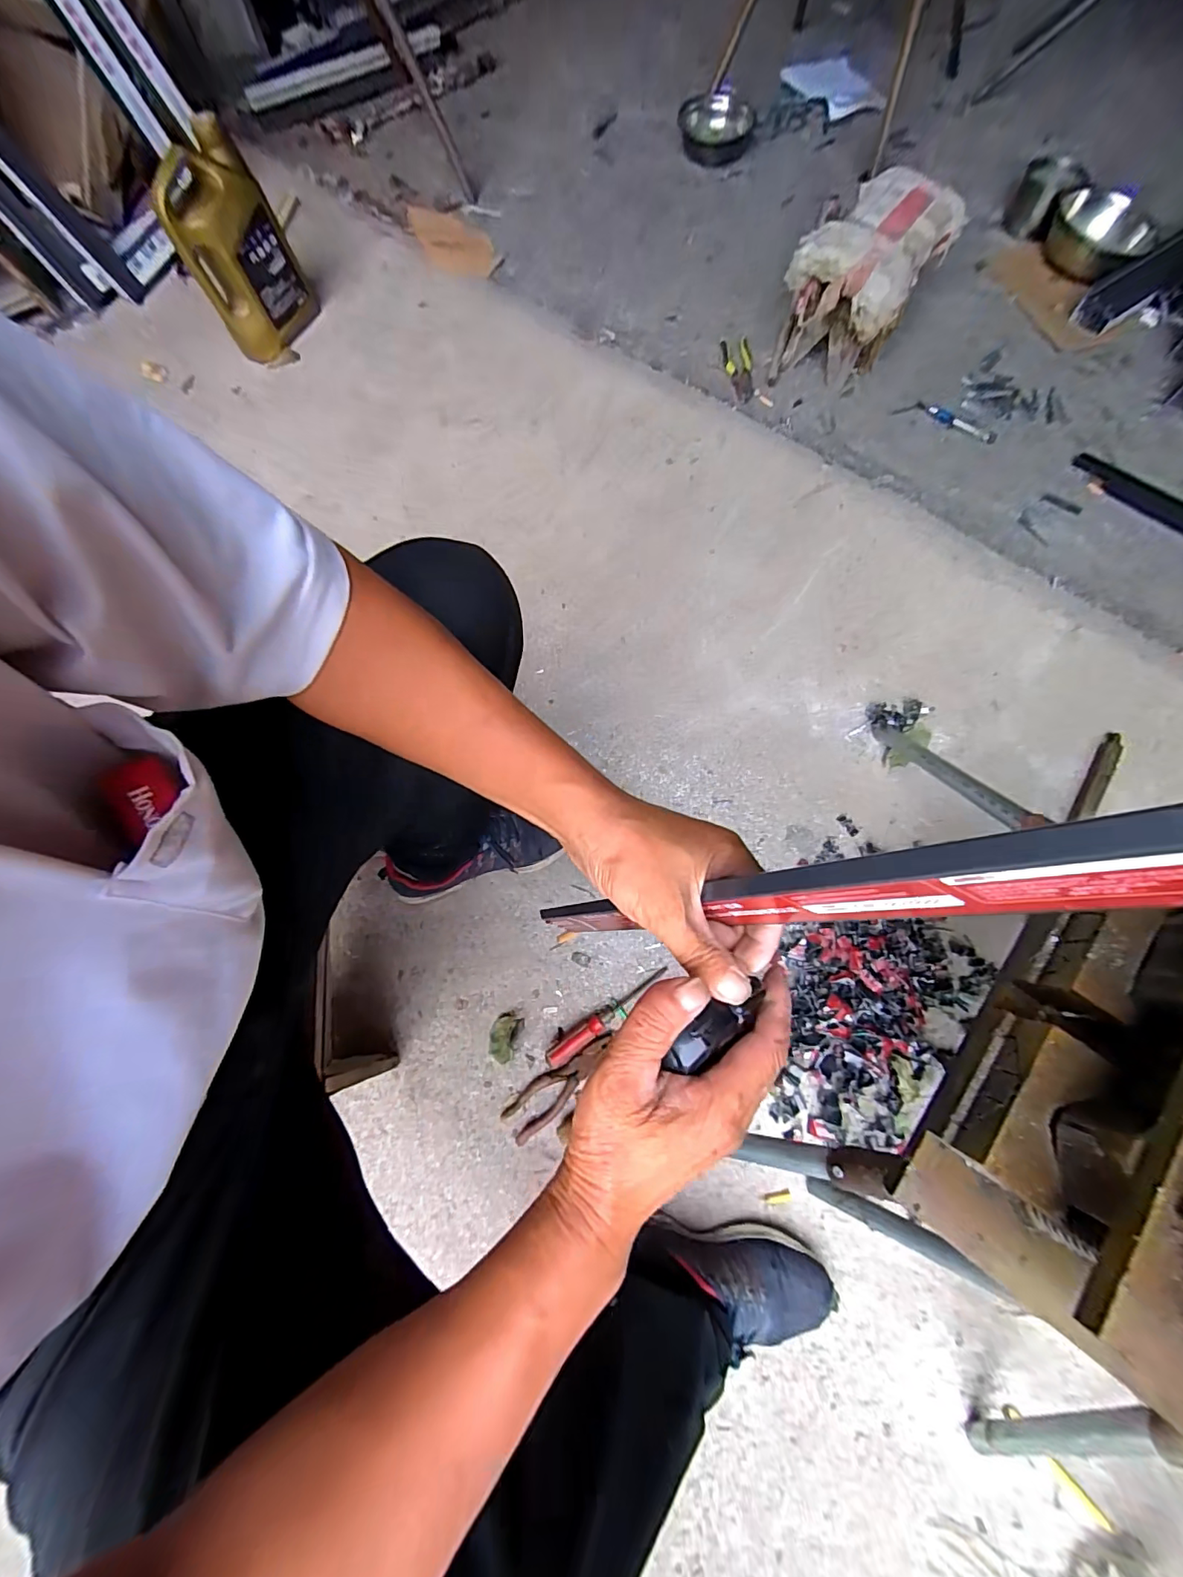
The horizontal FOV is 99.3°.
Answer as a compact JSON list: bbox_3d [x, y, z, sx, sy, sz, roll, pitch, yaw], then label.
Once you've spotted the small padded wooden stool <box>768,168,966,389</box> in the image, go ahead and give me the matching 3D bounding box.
[{"bbox_3d":[0.548,-1.017,1.012,0.213,0.221,0.345,36,77,10],"label":"small padded wooden stool"}]

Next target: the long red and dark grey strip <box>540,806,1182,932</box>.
[{"bbox_3d":[0.066,0.074,0.309,0.041,0.434,0.022,6,72,-23],"label":"long red and dark grey strip"}]

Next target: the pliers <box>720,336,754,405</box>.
[{"bbox_3d":[0.319,-0.894,1.082,0.064,0.024,0.184,-2,73,-1],"label":"pliers"}]

